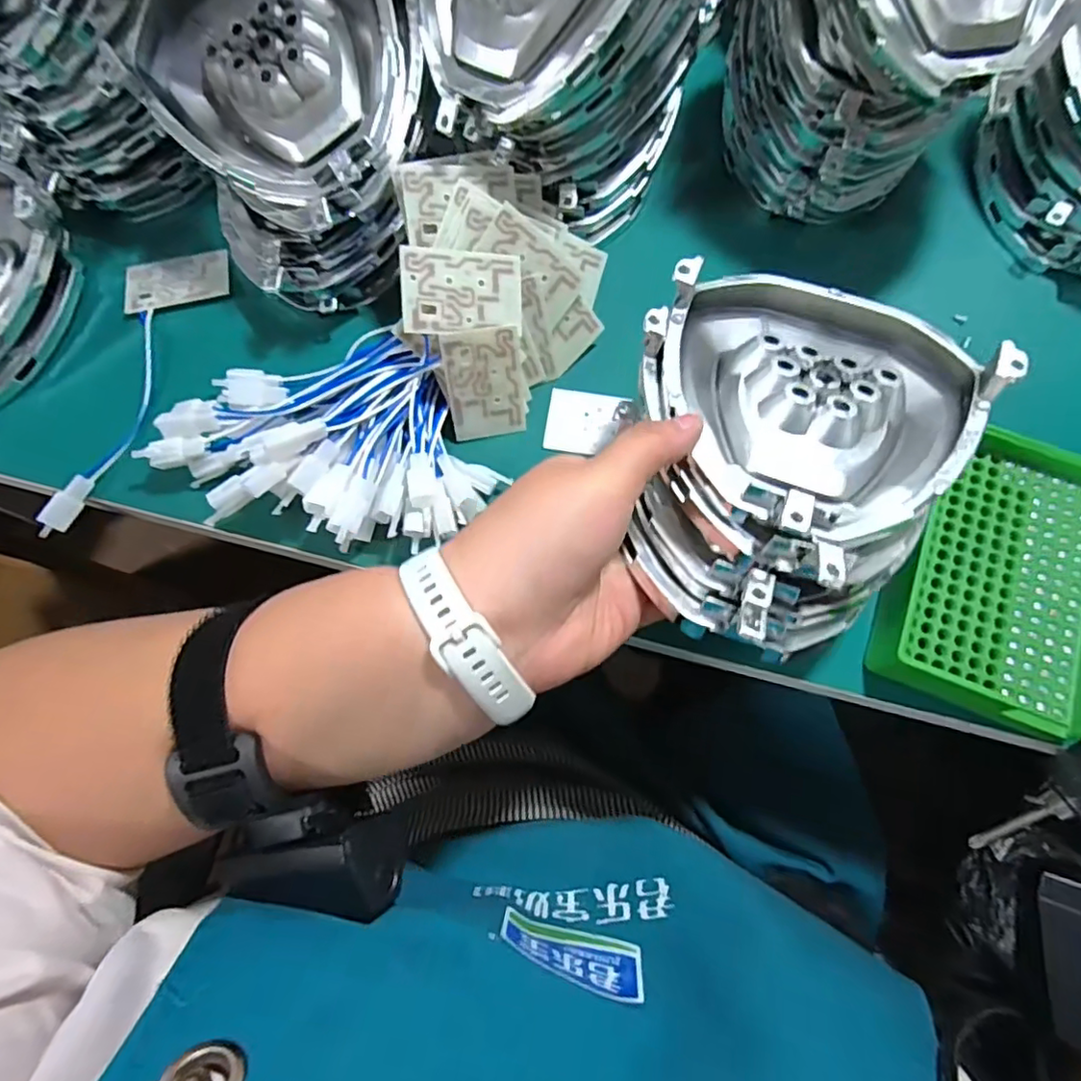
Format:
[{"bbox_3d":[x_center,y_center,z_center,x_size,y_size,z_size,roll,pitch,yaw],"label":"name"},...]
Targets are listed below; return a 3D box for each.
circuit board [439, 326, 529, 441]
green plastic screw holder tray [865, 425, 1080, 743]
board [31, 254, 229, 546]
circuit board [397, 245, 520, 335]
[{"bbox_3d":[-0.029,-0.081,0.318,0.040,0.058,0.004,-11,40,-7],"label":"circuit board"},{"bbox_3d":[0.228,0.012,0.300,0.091,0.031,0.148,23,74,7],"label":"green plastic screw holder tray"},{"bbox_3d":[-0.226,-0.092,0.341,0.056,0.010,0.185,6,73,2],"label":"board"},{"bbox_3d":[-0.038,-0.123,0.298,0.060,0.005,0.039,-3,100,-19],"label":"circuit board"}]

